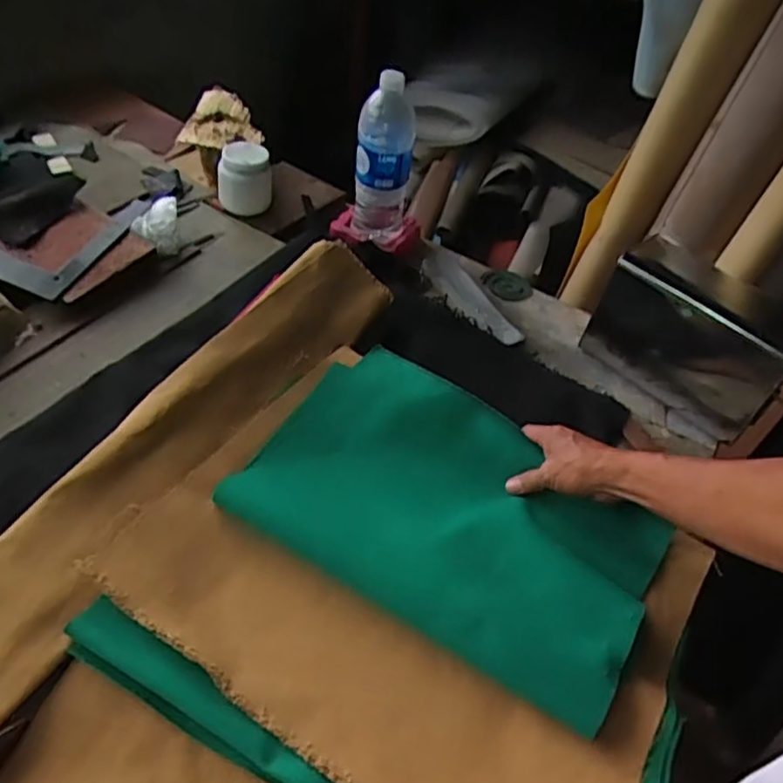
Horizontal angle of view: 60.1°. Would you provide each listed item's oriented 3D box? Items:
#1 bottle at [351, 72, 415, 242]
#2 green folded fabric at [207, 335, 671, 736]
[{"bbox_3d":[-0.009,-0.322,0.948,0.078,0.231,0.074,11,45,-1],"label":"bottle"},{"bbox_3d":[0.059,0.114,0.676,0.388,0.037,0.252,26,49,17],"label":"green folded fabric"}]

